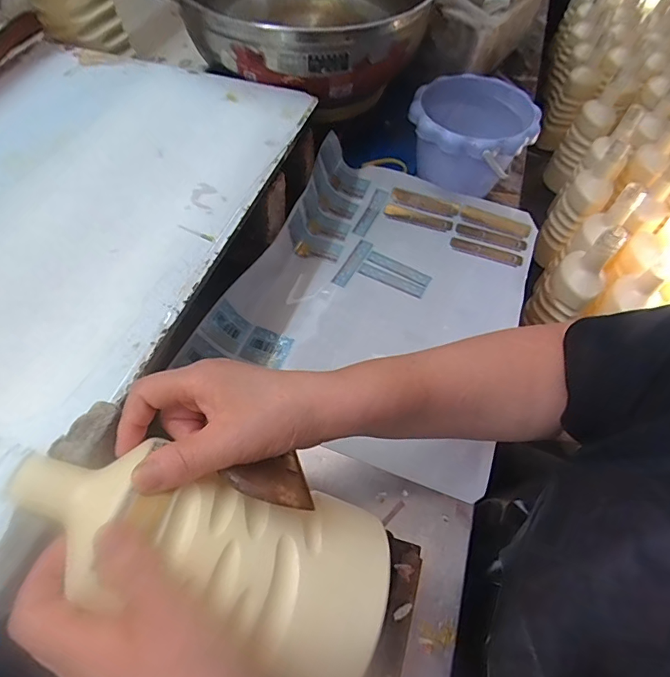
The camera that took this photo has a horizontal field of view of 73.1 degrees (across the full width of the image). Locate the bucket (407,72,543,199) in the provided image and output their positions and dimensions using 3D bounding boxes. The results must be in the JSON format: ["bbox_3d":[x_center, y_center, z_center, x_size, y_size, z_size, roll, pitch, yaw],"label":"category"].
[{"bbox_3d":[0.175,-0.260,0.613,0.150,0.120,0.150,3,57,-4],"label":"bucket"}]

